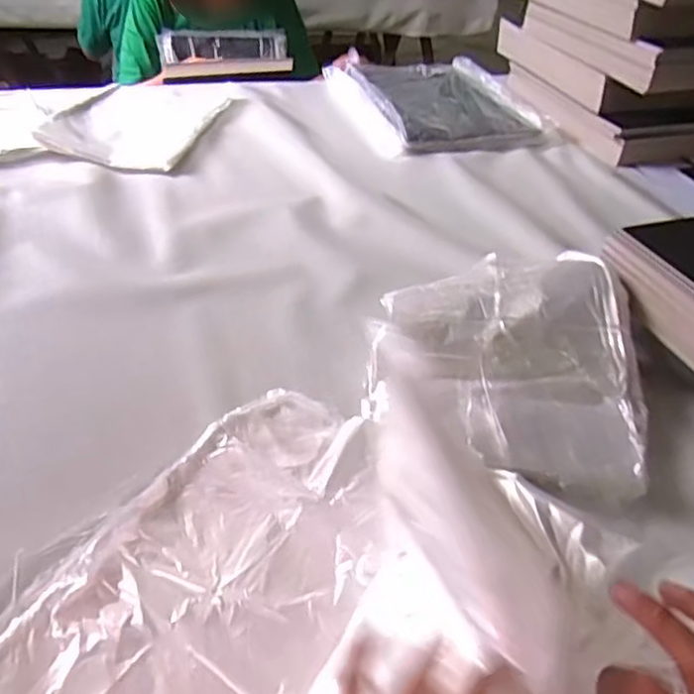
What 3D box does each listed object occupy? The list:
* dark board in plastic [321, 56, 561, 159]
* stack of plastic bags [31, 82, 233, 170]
[{"bbox_3d":[0.160,-0.448,1.157,0.319,0.047,0.367,-8,41,-13],"label":"dark board in plastic"},{"bbox_3d":[-0.336,-0.377,1.039,0.214,0.034,0.328,10,40,7],"label":"stack of plastic bags"}]

